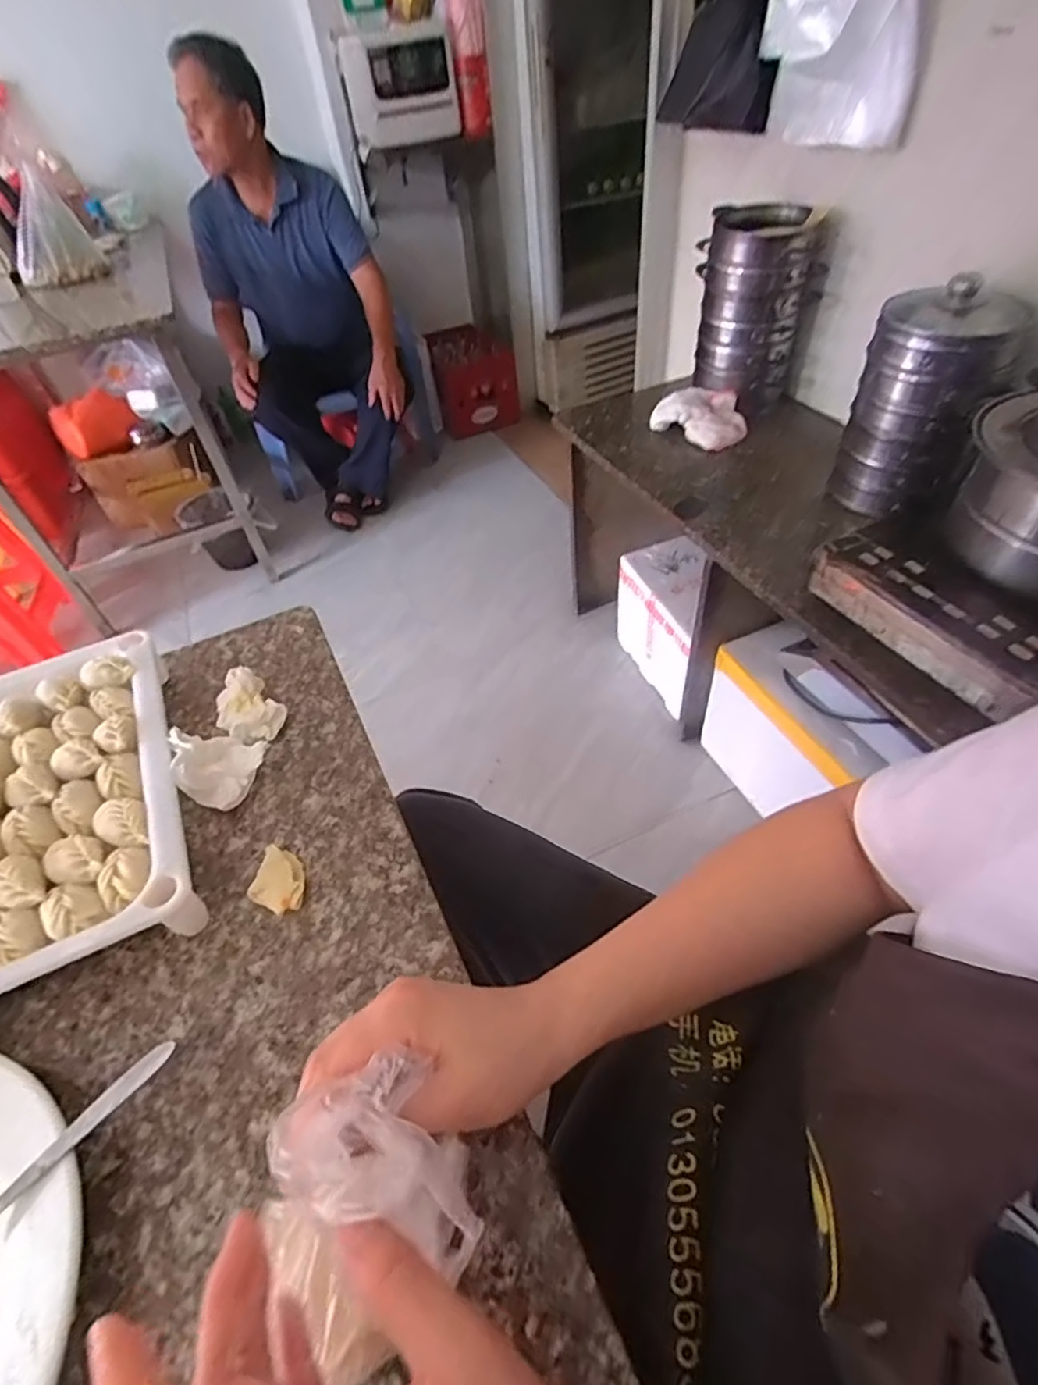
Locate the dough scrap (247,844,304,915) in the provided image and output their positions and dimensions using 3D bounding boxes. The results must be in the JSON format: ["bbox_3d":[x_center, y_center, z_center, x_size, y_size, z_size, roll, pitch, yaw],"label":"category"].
[{"bbox_3d":[-0.148,0.115,0.387,0.031,0.010,0.039,2,48,8],"label":"dough scrap"}]

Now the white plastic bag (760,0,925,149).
[{"bbox_3d":[0.479,-0.985,0.934,0.091,0.245,0.394,-9,45,-11],"label":"white plastic bag"}]

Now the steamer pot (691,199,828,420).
[{"bbox_3d":[0.426,-0.694,1.159,0.172,0.310,0.203,-1,48,6],"label":"steamer pot"}]

